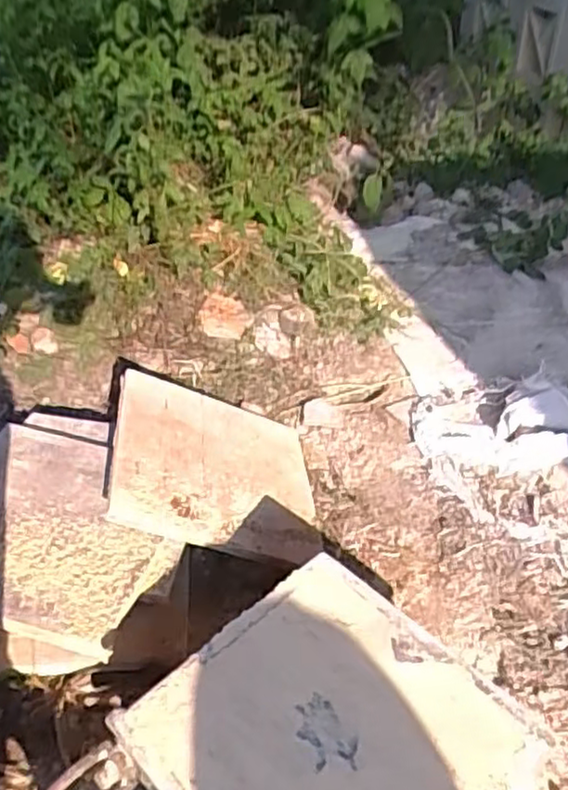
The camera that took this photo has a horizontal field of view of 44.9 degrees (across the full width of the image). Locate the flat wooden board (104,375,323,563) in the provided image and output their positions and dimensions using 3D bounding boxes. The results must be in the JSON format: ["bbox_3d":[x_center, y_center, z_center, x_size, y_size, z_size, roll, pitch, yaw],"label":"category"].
[{"bbox_3d":[-0.078,0.084,0.814,0.248,0.017,0.245,21,32,-22],"label":"flat wooden board"}]

